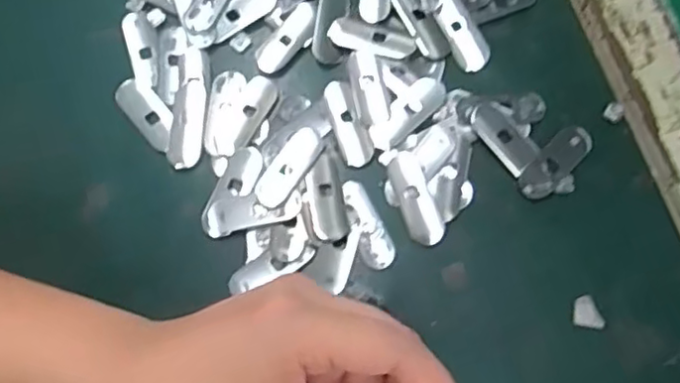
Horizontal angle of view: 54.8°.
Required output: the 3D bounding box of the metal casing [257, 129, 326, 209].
[{"bbox_3d":[-0.027,-0.013,0.360,0.018,0.005,0.050,29,77,10],"label":"metal casing"}]

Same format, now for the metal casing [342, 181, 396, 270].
[{"bbox_3d":[0.015,0.017,0.353,0.017,0.004,0.049,-18,74,-4],"label":"metal casing"}]

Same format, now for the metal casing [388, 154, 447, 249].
[{"bbox_3d":[0.041,0.004,0.355,0.019,0.004,0.052,-18,74,-4],"label":"metal casing"}]

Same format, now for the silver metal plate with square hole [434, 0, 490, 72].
[{"bbox_3d":[0.071,-0.092,0.383,0.020,0.004,0.048,-25,74,-5],"label":"silver metal plate with square hole"}]

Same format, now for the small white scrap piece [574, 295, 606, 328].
[{"bbox_3d":[0.128,0.061,0.336,0.015,0.004,0.015,6,74,4],"label":"small white scrap piece"}]

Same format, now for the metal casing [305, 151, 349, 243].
[{"bbox_3d":[-0.008,0.003,0.355,0.019,0.005,0.049,-12,73,-2],"label":"metal casing"}]

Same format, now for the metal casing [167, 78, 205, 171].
[{"bbox_3d":[-0.086,-0.039,0.370,0.018,0.005,0.052,3,74,3],"label":"metal casing"}]

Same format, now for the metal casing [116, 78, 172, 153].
[{"bbox_3d":[-0.111,-0.045,0.377,0.021,0.007,0.051,-42,77,-10],"label":"metal casing"}]

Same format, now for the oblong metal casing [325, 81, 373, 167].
[{"bbox_3d":[0.004,-0.039,0.369,0.017,0.004,0.051,-19,74,-4],"label":"oblong metal casing"}]

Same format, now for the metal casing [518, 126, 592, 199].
[{"bbox_3d":[0.118,-0.016,0.358,0.017,0.005,0.051,43,79,13],"label":"metal casing"}]

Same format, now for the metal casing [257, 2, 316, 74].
[{"bbox_3d":[-0.031,-0.090,0.385,0.018,0.004,0.049,39,78,12],"label":"metal casing"}]

